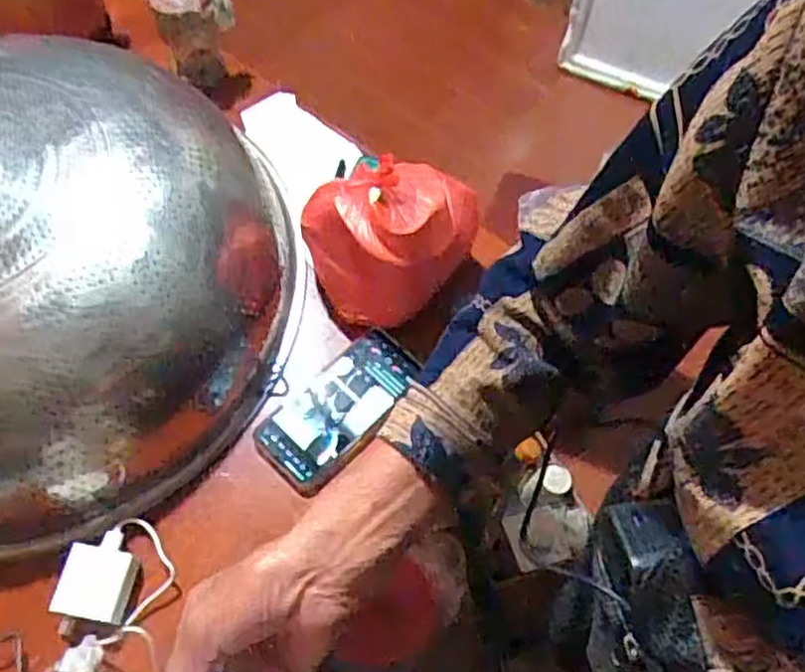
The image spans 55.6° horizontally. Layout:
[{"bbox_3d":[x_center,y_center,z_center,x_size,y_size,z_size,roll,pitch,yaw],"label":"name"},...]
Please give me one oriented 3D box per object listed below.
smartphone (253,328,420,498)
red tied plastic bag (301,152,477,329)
[{"bbox_3d":[-0.057,0.065,0.729,0.085,0.016,0.171,41,66,18],"label":"smartphone"},{"bbox_3d":[-0.010,-0.090,0.739,0.167,0.134,0.119,-2,61,-4],"label":"red tied plastic bag"}]

